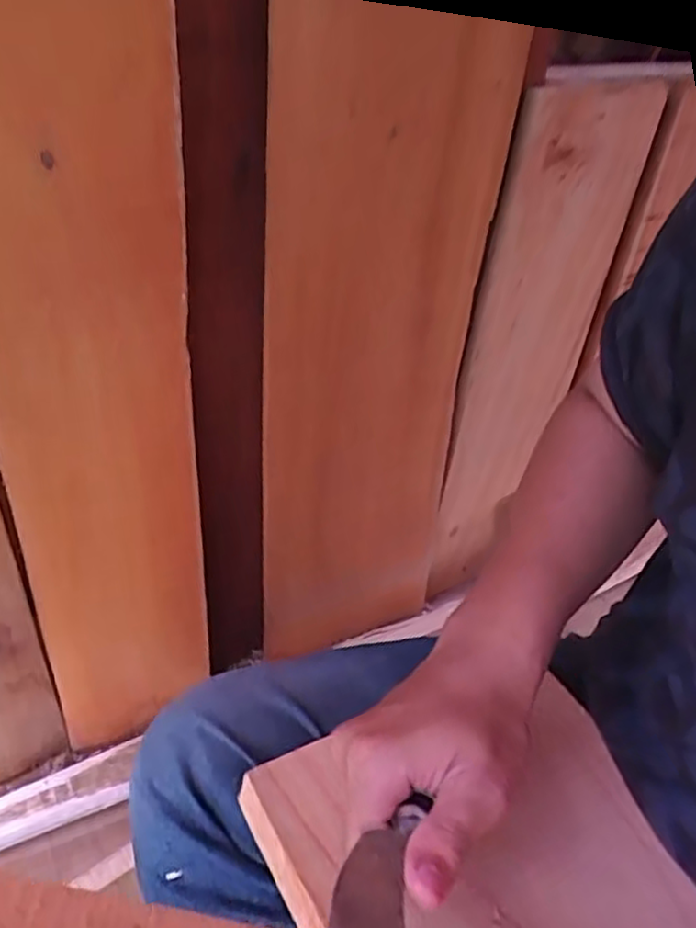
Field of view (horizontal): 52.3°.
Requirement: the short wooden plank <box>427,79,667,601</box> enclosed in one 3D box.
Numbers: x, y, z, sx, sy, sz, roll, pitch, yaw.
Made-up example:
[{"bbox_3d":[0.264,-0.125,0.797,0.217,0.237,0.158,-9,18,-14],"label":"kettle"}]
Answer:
[{"bbox_3d":[0.152,-0.073,0.612,0.137,0.450,0.020,-19,46,-27],"label":"short wooden plank"}]

